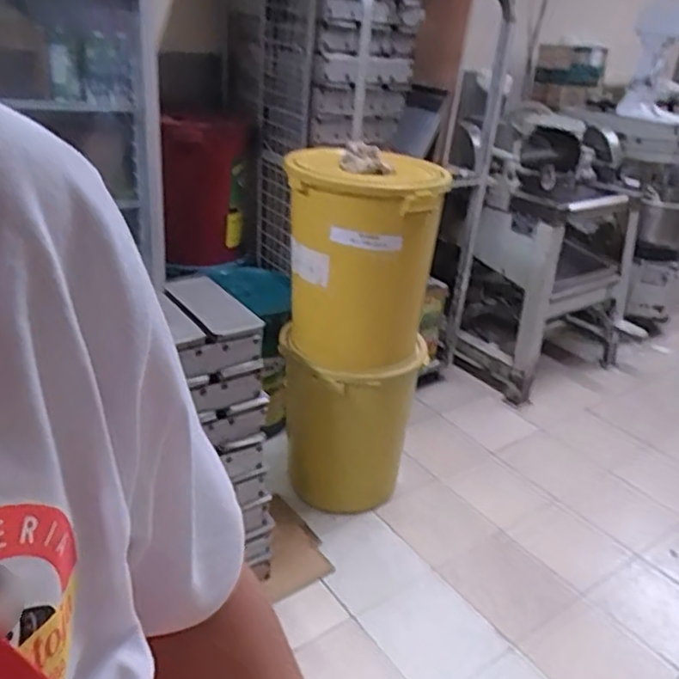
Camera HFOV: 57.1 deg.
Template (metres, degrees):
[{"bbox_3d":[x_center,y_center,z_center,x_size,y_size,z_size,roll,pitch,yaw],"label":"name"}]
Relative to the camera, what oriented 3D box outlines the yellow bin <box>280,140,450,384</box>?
[{"bbox_3d":[0.054,-0.211,1.773,0.445,0.570,0.402,5,26,0],"label":"yellow bin"}]

